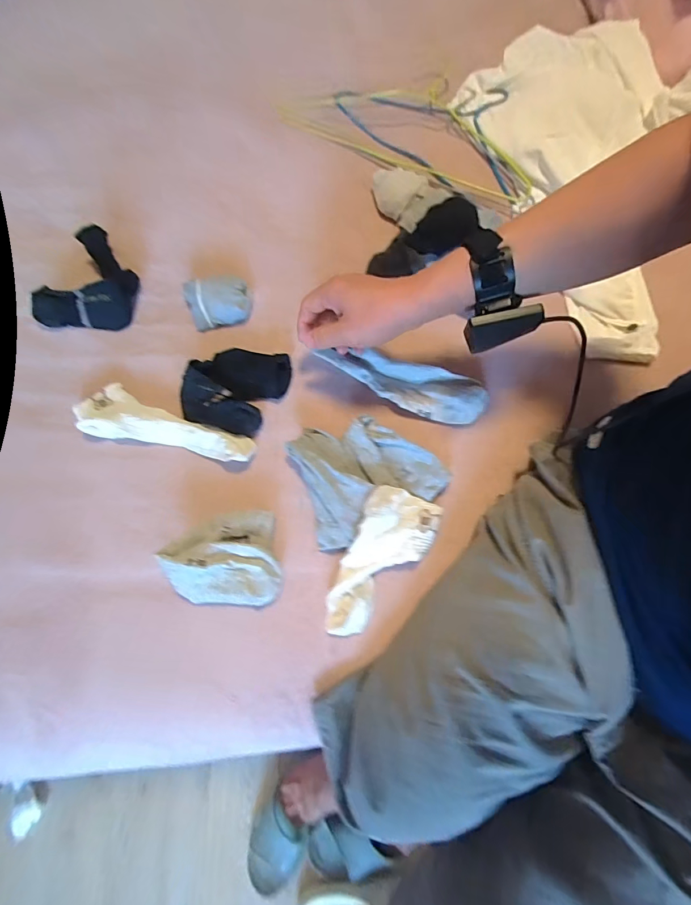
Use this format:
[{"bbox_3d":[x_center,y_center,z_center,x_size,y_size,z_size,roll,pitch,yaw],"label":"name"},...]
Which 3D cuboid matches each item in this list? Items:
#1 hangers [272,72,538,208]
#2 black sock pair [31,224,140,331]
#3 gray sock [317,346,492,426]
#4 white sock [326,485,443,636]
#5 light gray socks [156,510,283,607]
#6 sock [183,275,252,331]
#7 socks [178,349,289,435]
[{"bbox_3d":[0.134,-0.566,0.698,0.446,0.037,0.253,33,74,12],"label":"hangers"},{"bbox_3d":[-0.353,-0.247,0.575,0.120,0.046,0.155,-1,70,0],"label":"black sock pair"},{"bbox_3d":[0.072,-0.090,0.517,0.204,0.029,0.059,19,72,3],"label":"gray sock"},{"bbox_3d":[0.034,0.116,0.454,0.079,0.033,0.172,33,74,11],"label":"white sock"},{"bbox_3d":[-0.131,0.113,0.452,0.124,0.041,0.100,2,70,1],"label":"light gray socks"},{"bbox_3d":[-0.177,-0.211,0.572,0.090,0.031,0.077,-13,71,-4],"label":"sock"},{"bbox_3d":[-0.137,-0.086,0.518,0.105,0.039,0.124,27,73,10],"label":"socks"}]

